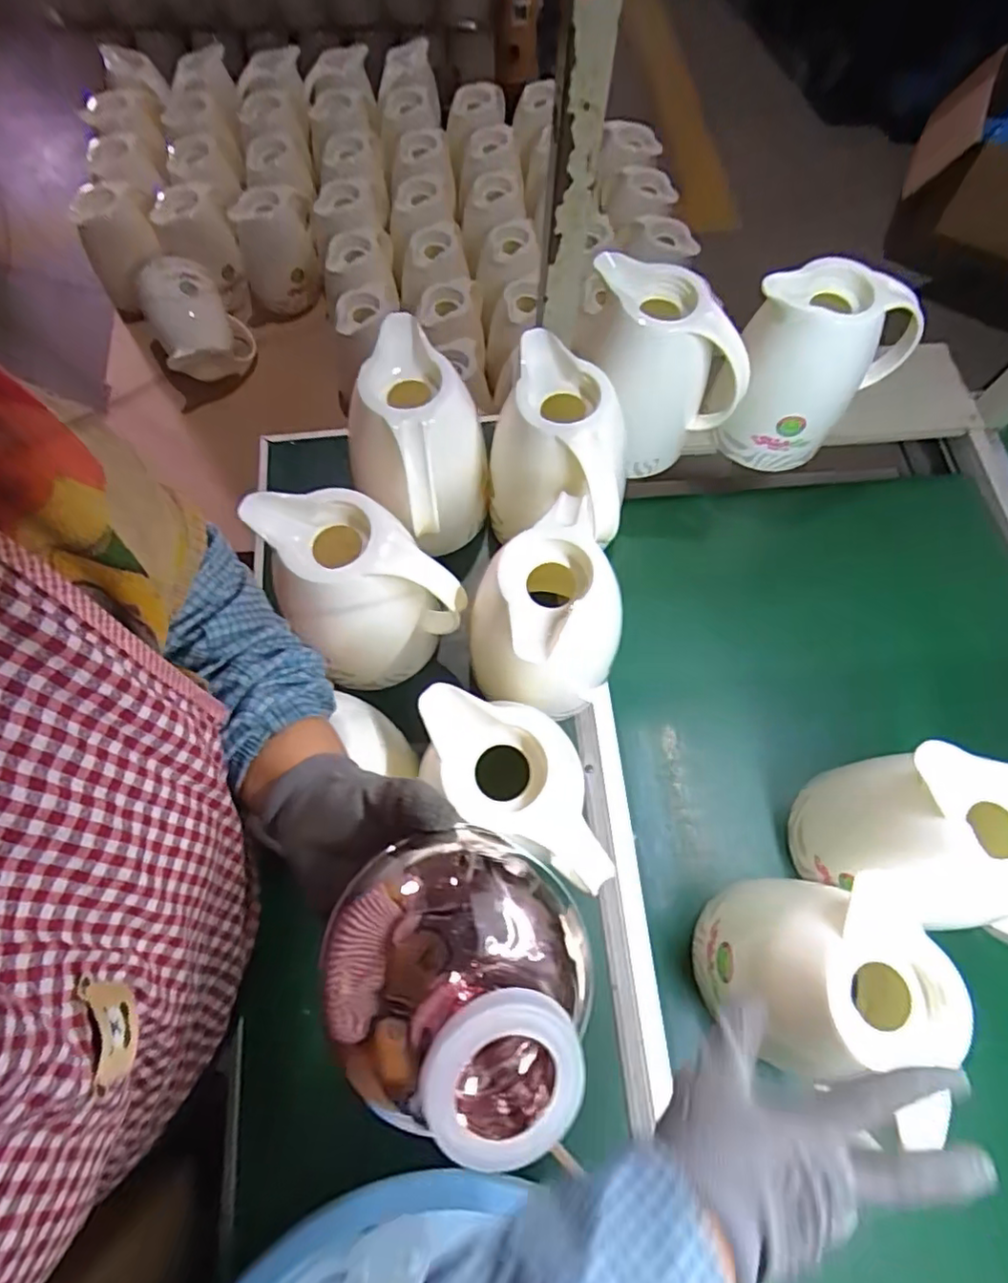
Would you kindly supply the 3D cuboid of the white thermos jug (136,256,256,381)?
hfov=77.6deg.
[{"bbox_3d":[-0.597,-0.621,1.208,0.171,0.155,0.201,-33,73,-13],"label":"white thermos jug"}]

